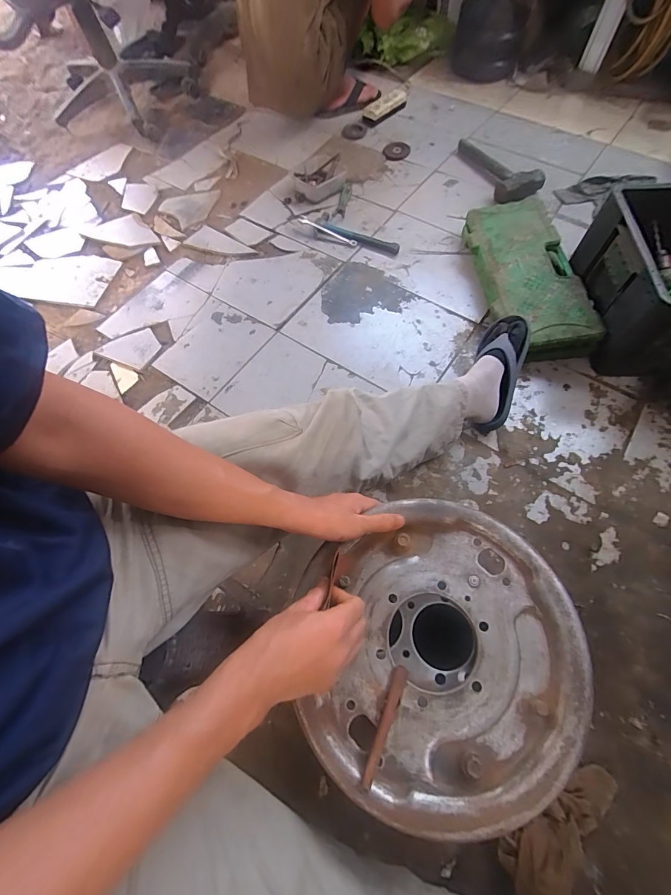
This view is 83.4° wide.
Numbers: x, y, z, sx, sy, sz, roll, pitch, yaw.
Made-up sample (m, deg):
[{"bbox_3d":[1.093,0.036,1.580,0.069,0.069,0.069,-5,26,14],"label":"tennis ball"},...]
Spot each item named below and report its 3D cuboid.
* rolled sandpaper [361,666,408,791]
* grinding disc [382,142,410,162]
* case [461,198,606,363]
[{"bbox_3d":[0.048,0.264,0.361,0.012,0.018,0.101,22,67,11],"label":"rolled sandpaper"},{"bbox_3d":[0.202,-0.976,1.241,0.088,0.010,0.080,-1,77,5],"label":"grinding disc"},{"bbox_3d":[0.461,-0.425,0.927,0.193,0.091,0.485,-5,64,0],"label":"case"}]

